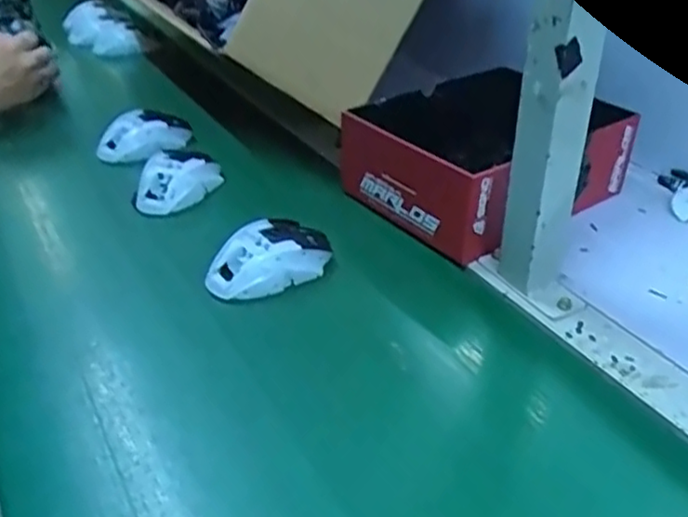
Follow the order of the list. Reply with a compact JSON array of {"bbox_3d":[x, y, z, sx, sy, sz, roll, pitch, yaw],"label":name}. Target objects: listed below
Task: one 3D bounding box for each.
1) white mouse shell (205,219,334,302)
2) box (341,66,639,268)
[{"bbox_3d":[-0.064,-0.001,0.604,0.119,0.043,0.062,-26,42,-33],"label":"white mouse shell"},{"bbox_3d":[0.143,-0.102,0.698,0.229,0.097,0.185,-26,41,-32],"label":"box"}]

